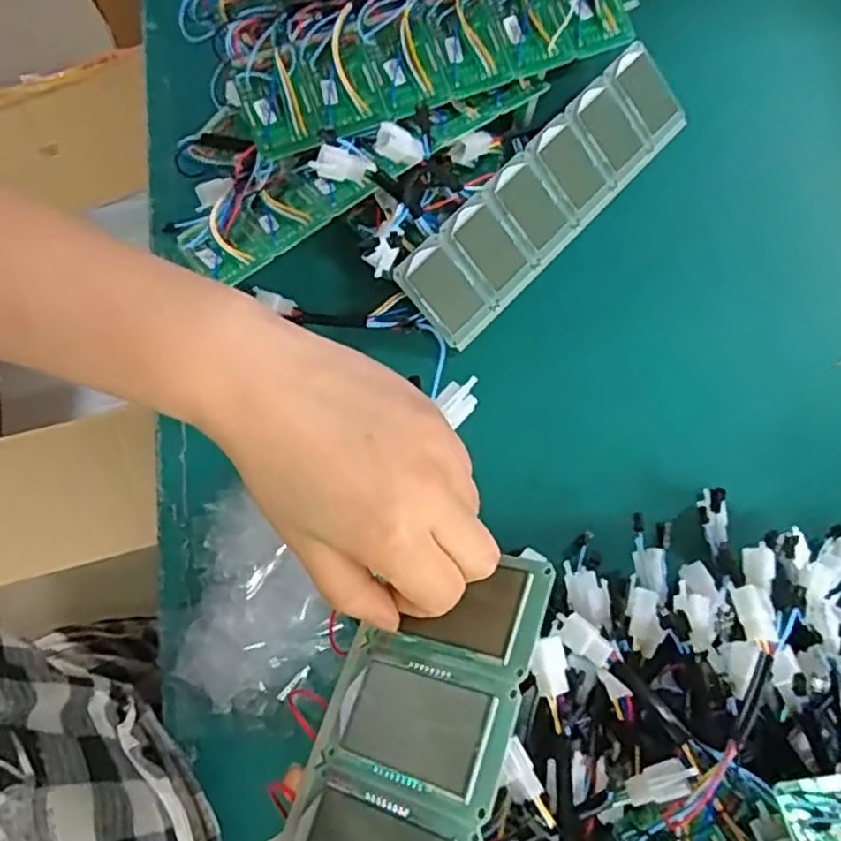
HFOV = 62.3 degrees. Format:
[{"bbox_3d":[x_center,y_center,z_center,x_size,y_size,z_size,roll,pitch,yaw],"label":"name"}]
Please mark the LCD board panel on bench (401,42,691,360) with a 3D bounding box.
[{"bbox_3d":[0.103,-0.181,0.552,0.287,0.009,0.076,-45,107,-12],"label":"LCD board panel on bench"}]

